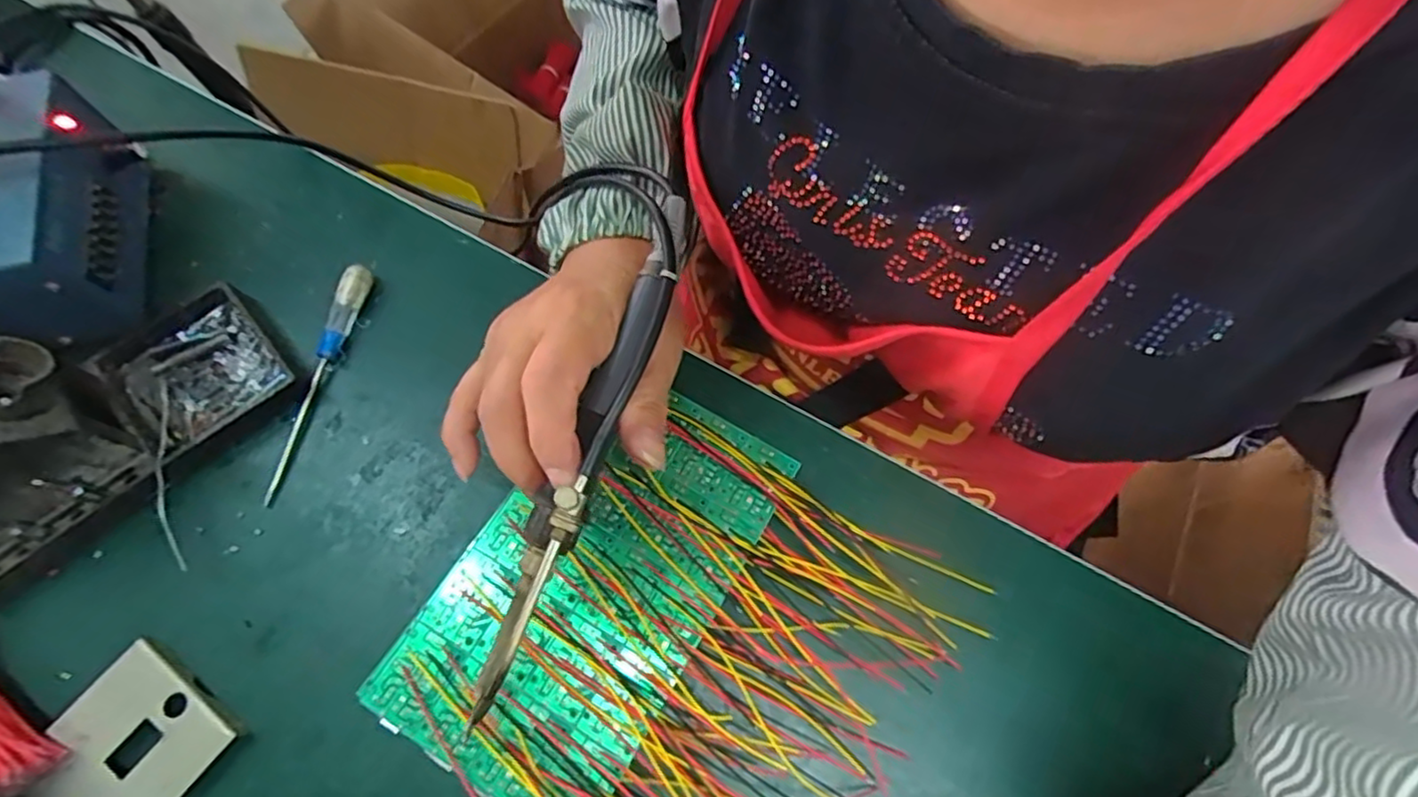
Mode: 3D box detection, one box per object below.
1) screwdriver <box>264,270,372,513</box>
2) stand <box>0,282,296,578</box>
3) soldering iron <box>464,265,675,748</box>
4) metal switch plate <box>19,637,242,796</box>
[{"bbox_3d":[-0.200,-0.012,0.332,0.012,0.016,0.125,13,70,4],"label":"screwdriver"},{"bbox_3d":[-0.287,0.003,0.293,0.158,0.067,0.073,-41,75,-14],"label":"stand"},{"bbox_3d":[-0.047,0.026,0.235,0.021,0.023,0.173,19,77,5],"label":"soldering iron"},{"bbox_3d":[-0.239,0.145,0.271,0.063,0.009,0.064,34,73,11],"label":"metal switch plate"}]

